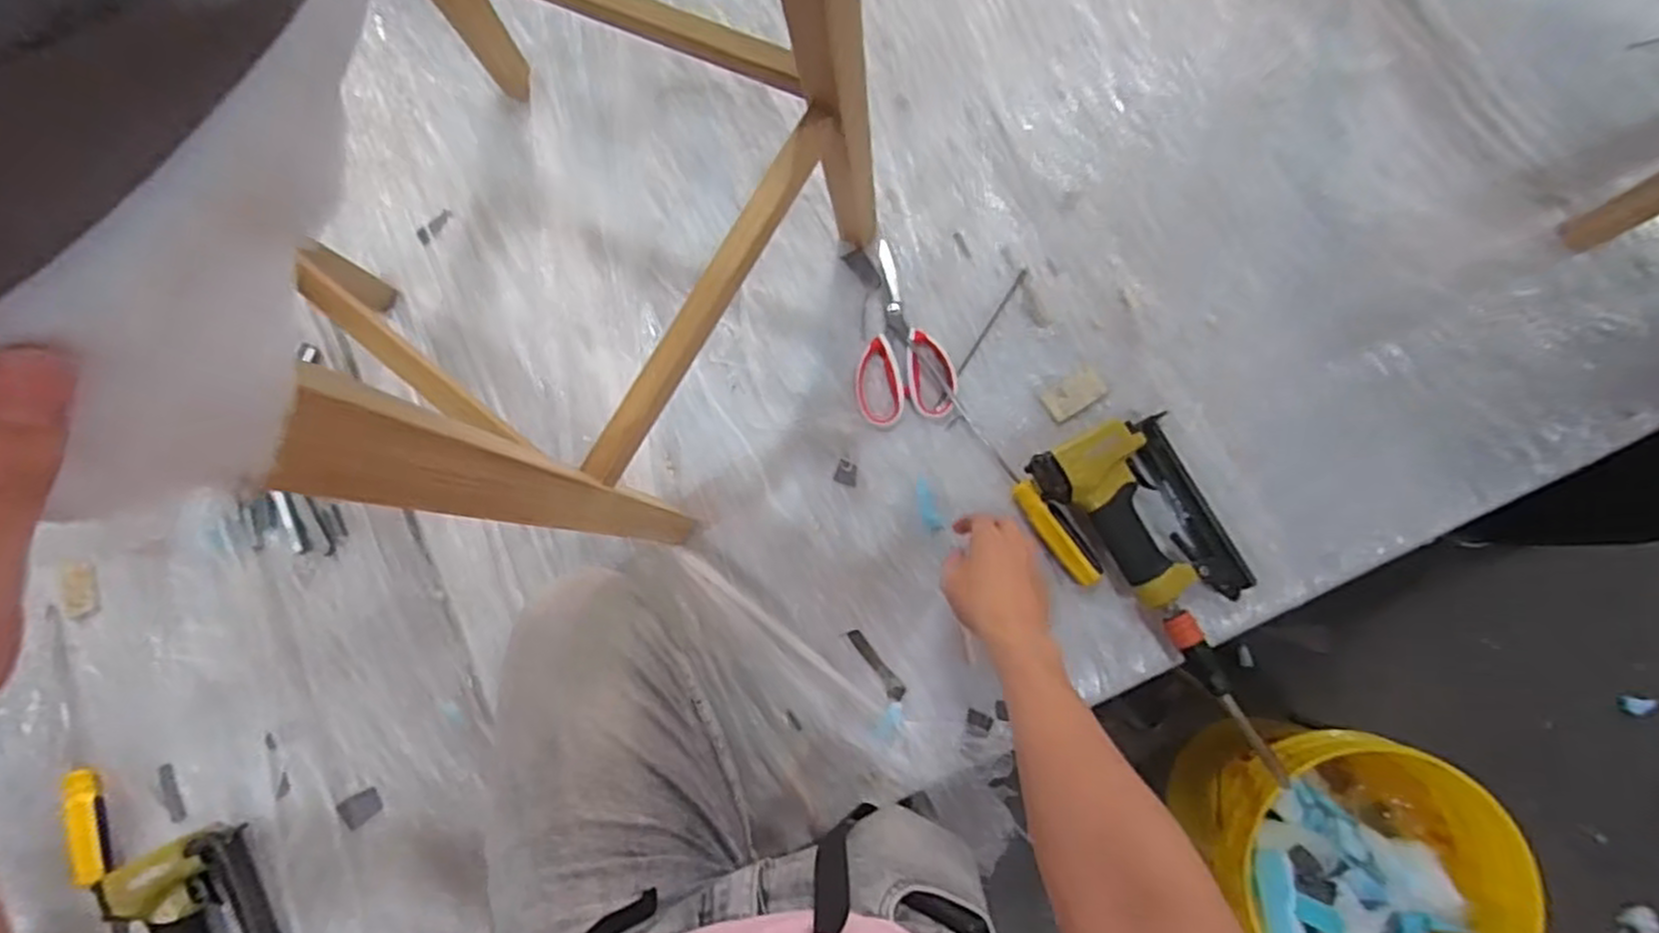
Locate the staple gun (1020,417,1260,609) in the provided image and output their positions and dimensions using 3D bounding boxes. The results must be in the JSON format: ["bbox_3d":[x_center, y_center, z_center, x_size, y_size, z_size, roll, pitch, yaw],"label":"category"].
[{"bbox_3d":[0.293,0.049,0.710,0.124,0.058,0.194,-32,80,0],"label":"staple gun"}]

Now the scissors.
[{"bbox_3d":[0.066,-0.137,0.784,0.099,0.005,0.186,-13,81,3],"label":"scissors"}]

